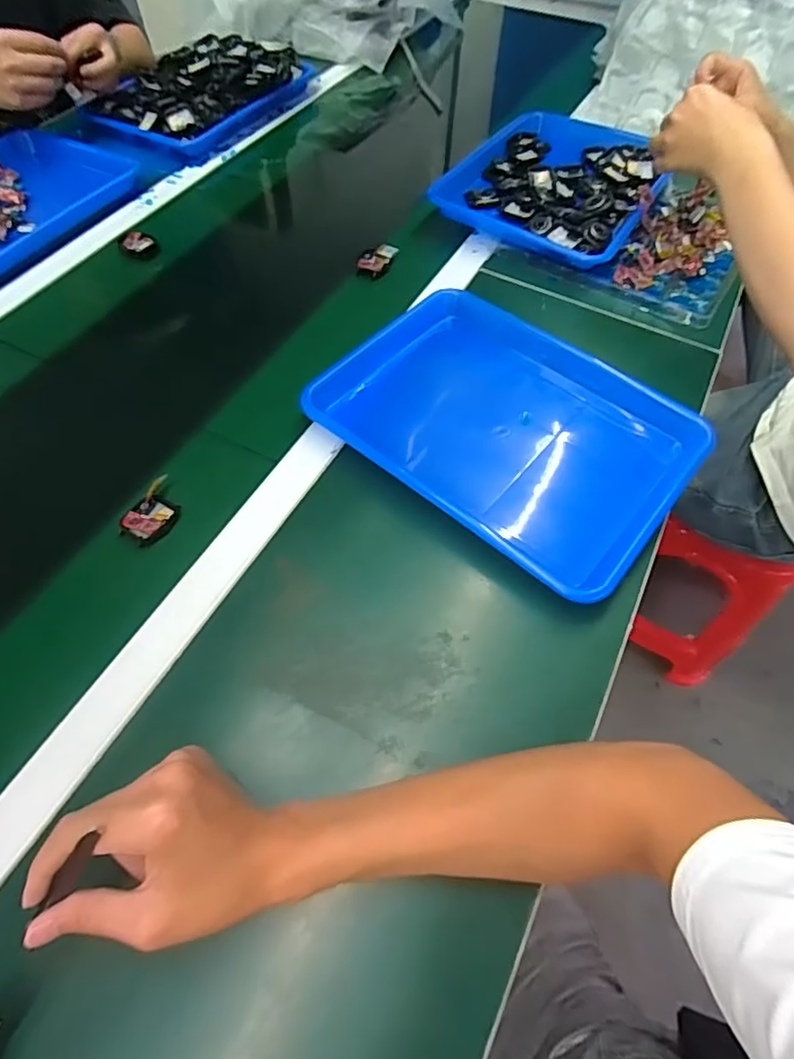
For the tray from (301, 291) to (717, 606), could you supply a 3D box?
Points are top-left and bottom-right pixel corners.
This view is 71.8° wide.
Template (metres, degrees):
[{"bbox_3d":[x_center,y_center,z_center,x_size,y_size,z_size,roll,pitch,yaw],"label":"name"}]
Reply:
[{"bbox_3d":[0.109,-0.108,0.534,0.331,0.031,0.258,36,64,20],"label":"tray"}]

